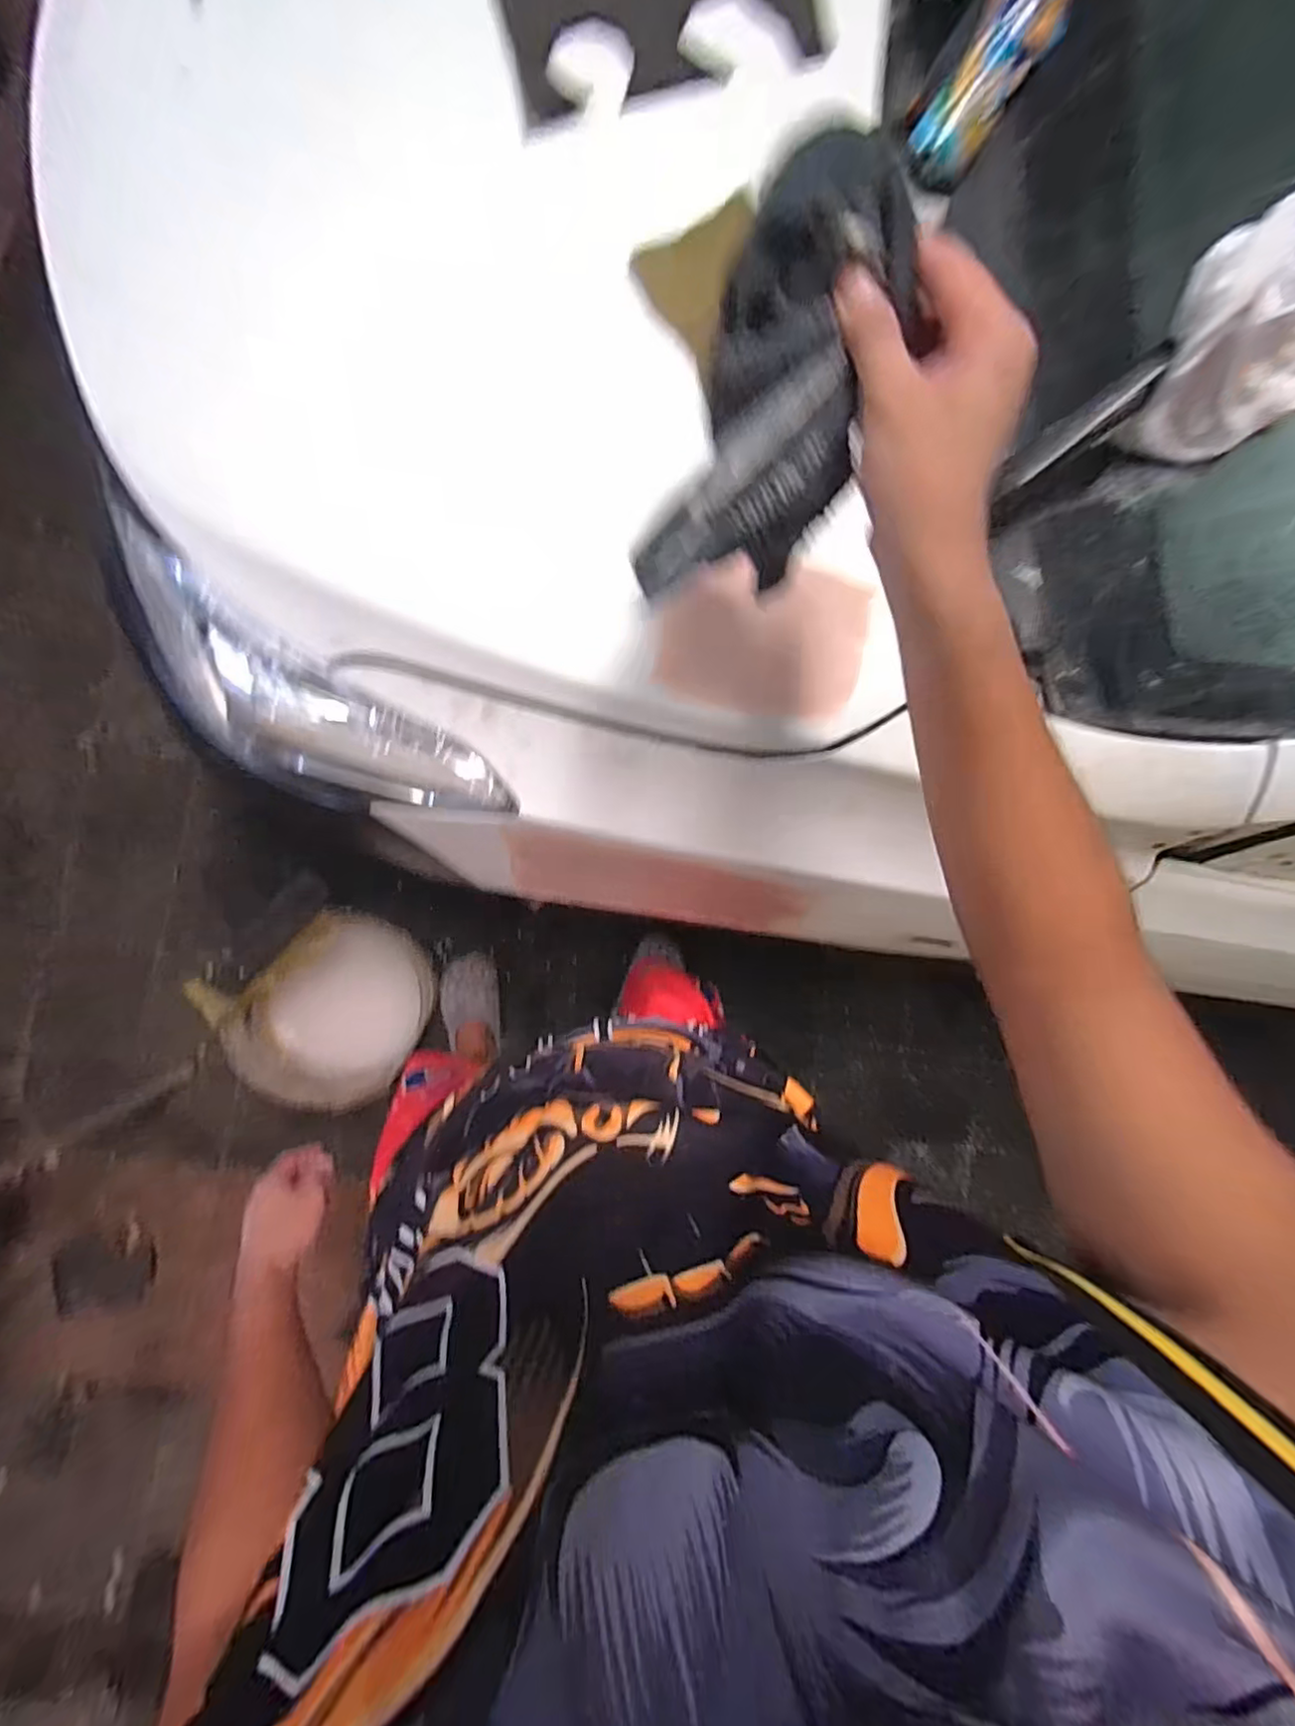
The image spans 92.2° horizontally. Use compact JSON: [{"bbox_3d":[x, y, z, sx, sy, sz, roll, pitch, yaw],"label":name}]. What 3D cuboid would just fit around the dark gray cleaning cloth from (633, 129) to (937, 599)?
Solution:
[{"bbox_3d":[0.066,-0.221,0.305,0.084,0.032,0.186,22,115,-6],"label":"dark gray cleaning cloth"}]

